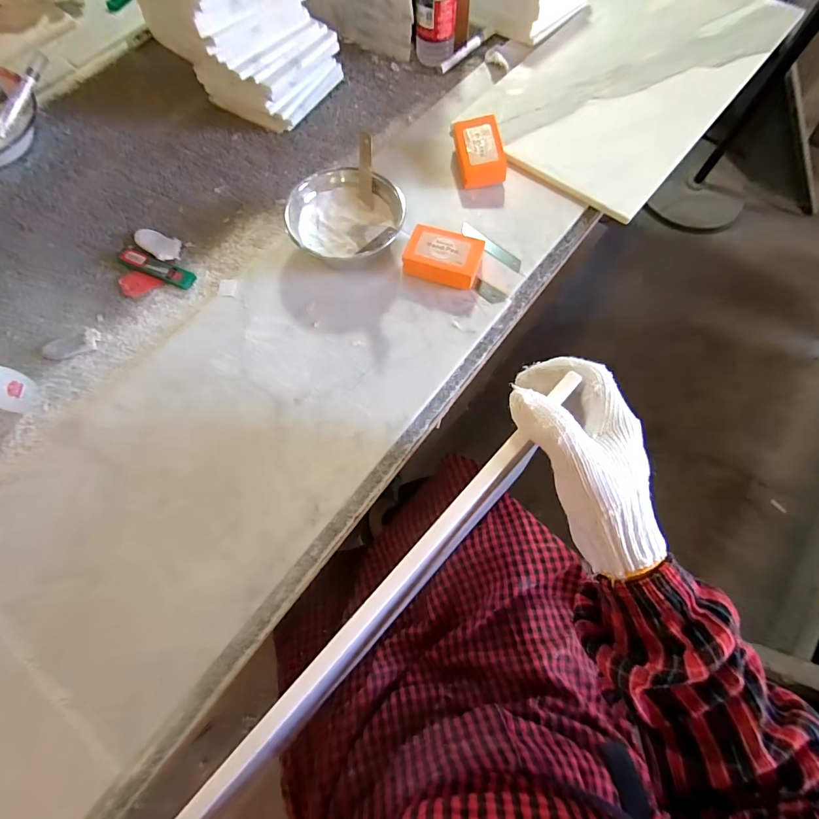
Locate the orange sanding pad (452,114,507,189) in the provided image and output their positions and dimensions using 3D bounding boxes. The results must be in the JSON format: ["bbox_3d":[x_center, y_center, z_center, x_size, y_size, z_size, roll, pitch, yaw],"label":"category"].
[{"bbox_3d":[0.099,-0.368,0.572,0.061,0.040,0.099,-7,69,-1],"label":"orange sanding pad"}]

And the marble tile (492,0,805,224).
[{"bbox_3d":[0.367,-0.564,0.652,0.313,0.015,0.597,36,74,14],"label":"marble tile"}]

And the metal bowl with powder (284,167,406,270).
[{"bbox_3d":[-0.081,-0.243,0.516,0.139,0.063,0.133,-1,69,2],"label":"metal bowl with powder"}]

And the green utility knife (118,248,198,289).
[{"bbox_3d":[-0.339,-0.188,0.532,0.113,0.012,0.024,22,71,10],"label":"green utility knife"}]

